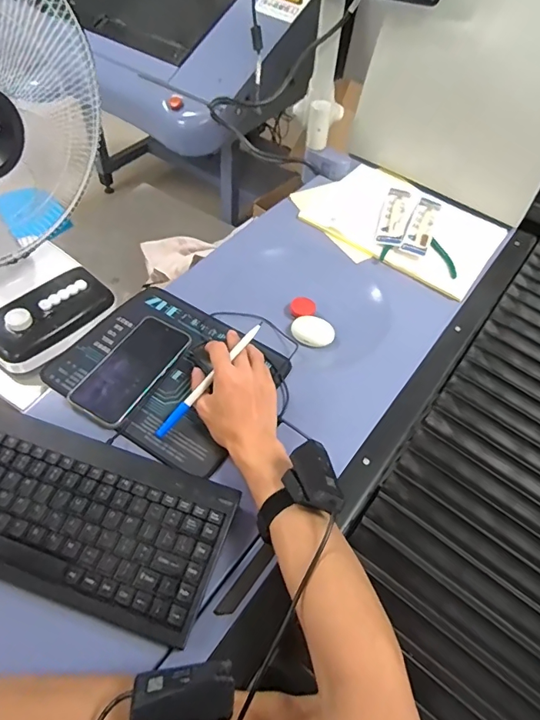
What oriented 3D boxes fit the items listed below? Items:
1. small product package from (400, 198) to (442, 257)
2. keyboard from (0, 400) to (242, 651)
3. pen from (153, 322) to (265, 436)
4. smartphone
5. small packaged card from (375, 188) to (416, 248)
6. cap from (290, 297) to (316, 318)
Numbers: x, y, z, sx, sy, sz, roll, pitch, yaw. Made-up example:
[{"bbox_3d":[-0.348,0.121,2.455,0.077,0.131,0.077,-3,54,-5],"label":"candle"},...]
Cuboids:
[{"bbox_3d":[0.271,-0.240,0.792,0.044,0.010,0.169,23,55,11],"label":"small product package"},{"bbox_3d":[-0.191,0.152,0.446,0.290,0.024,0.147,18,54,7],"label":"keyboard"},{"bbox_3d":[-0.071,0.022,0.524,0.012,0.007,0.178,39,83,22],"label":"pen"},{"bbox_3d":[-0.174,0.010,0.566,0.076,0.017,0.161,26,56,15],"label":"smartphone"},{"bbox_3d":[0.230,-0.264,0.812,0.048,0.014,0.185,19,54,8],"label":"small packaged card"},{"bbox_3d":[0.051,-0.083,0.695,0.040,0.007,0.034,-7,55,-11],"label":"cap"}]

